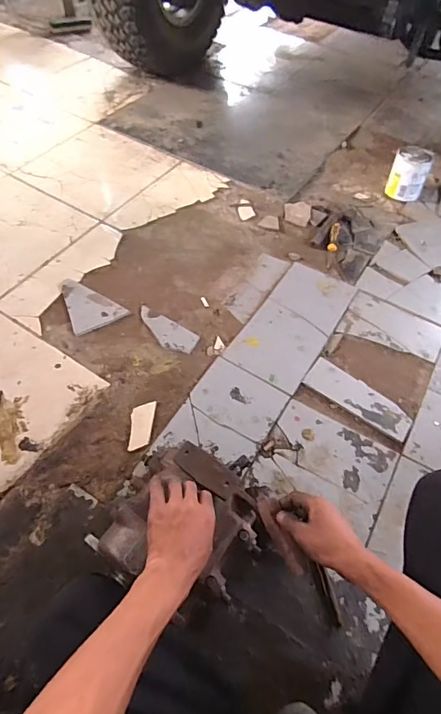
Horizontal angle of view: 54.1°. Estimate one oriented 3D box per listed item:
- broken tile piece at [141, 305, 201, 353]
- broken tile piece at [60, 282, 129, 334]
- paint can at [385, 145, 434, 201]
[{"bbox_3d":[-0.137,-0.066,1.063,0.180,0.008,0.073,33,61,18],"label":"broken tile piece"},{"bbox_3d":[-0.330,-0.140,1.100,0.131,0.010,0.166,-25,61,-18],"label":"broken tile piece"},{"bbox_3d":[0.611,-0.597,1.395,0.114,0.130,0.138,23,58,12],"label":"paint can"}]

